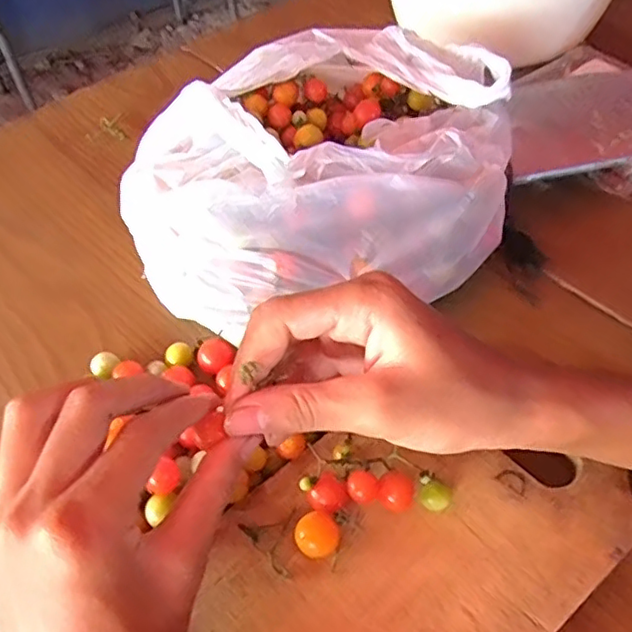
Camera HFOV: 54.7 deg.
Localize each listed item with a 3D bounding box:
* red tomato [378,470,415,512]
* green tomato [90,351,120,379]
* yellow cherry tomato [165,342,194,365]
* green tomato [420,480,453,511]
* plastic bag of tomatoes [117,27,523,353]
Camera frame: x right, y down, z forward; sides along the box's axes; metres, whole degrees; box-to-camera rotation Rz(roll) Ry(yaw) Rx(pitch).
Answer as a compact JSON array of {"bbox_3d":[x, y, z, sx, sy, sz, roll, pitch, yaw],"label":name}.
[{"bbox_3d":[0.039,0.086,0.296,0.016,0.016,0.017,-2,51,2],"label":"red tomato"},{"bbox_3d":[-0.126,0.031,0.368,0.016,0.015,0.015,-2,51,2],"label":"green tomato"},{"bbox_3d":[-0.082,0.026,0.370,0.015,0.013,0.016,-2,51,2],"label":"yellow cherry tomato"},{"bbox_3d":[0.058,0.087,0.295,0.014,0.013,0.015,19,55,18],"label":"green tomato"},{"bbox_3d":[0.002,-0.101,0.411,0.245,0.099,0.215,-9,51,-4],"label":"plastic bag of tomatoes"}]

